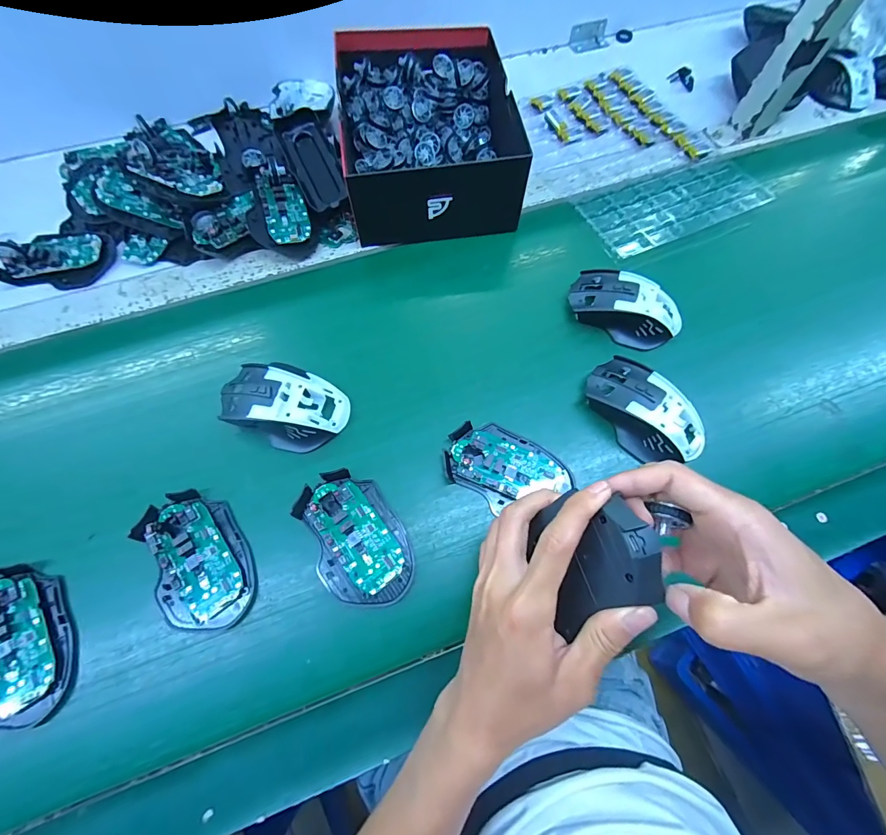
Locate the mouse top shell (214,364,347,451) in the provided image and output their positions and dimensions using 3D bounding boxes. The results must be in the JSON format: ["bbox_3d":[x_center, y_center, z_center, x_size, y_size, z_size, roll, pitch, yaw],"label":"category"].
[{"bbox_3d":[-0.147,-0.014,0.366,0.115,0.035,0.074,20,69,7],"label":"mouse top shell"}]

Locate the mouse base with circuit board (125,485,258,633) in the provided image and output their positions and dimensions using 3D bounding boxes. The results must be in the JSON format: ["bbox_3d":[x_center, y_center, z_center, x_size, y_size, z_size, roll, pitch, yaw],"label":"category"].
[{"bbox_3d":[-0.199,0.114,0.324,0.070,0.014,0.113,-27,71,-11],"label":"mouse base with circuit board"}]

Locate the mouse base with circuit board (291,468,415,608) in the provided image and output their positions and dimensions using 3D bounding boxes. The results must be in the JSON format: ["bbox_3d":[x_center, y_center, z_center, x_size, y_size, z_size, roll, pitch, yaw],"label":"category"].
[{"bbox_3d":[-0.072,0.100,0.334,0.072,0.012,0.114,-25,70,-10],"label":"mouse base with circuit board"}]

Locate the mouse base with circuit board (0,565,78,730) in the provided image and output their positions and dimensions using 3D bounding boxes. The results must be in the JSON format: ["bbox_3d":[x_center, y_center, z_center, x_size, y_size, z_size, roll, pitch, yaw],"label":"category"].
[{"bbox_3d":[-0.321,0.168,0.299,0.068,0.018,0.114,-20,70,-9],"label":"mouse base with circuit board"}]

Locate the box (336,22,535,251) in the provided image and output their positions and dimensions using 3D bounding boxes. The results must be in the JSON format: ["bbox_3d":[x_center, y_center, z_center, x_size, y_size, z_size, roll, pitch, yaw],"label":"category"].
[{"bbox_3d":[-0.021,-0.337,0.476,0.183,0.087,0.258,-8,68,-4],"label":"box"}]

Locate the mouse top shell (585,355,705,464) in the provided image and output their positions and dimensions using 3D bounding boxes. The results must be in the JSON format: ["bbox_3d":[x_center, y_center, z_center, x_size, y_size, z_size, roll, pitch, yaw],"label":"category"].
[{"bbox_3d":[0.186,-0.006,0.368,0.063,0.038,0.113,-38,73,-15],"label":"mouse top shell"}]

